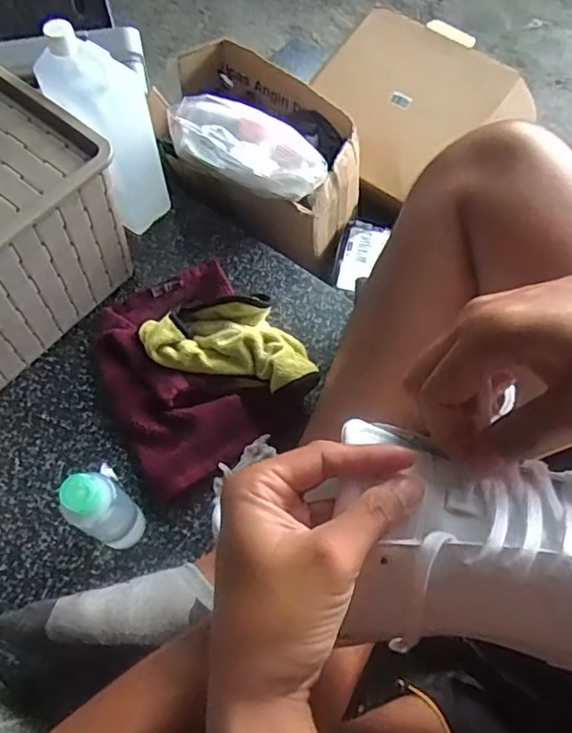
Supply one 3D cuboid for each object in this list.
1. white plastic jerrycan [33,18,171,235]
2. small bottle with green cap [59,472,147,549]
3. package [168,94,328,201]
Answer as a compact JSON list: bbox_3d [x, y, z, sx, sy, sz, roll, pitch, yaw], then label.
[{"bbox_3d":[-0.190,-0.248,0.637,0.108,0.220,0.069,34,68,15],"label":"white plastic jerrycan"},{"bbox_3d":[-0.148,0.128,0.499,0.042,0.144,0.042,0,64,-1],"label":"small bottle with green cap"},{"bbox_3d":[-0.042,-0.233,0.627,0.165,0.060,0.057,17,62,-19],"label":"package"}]

